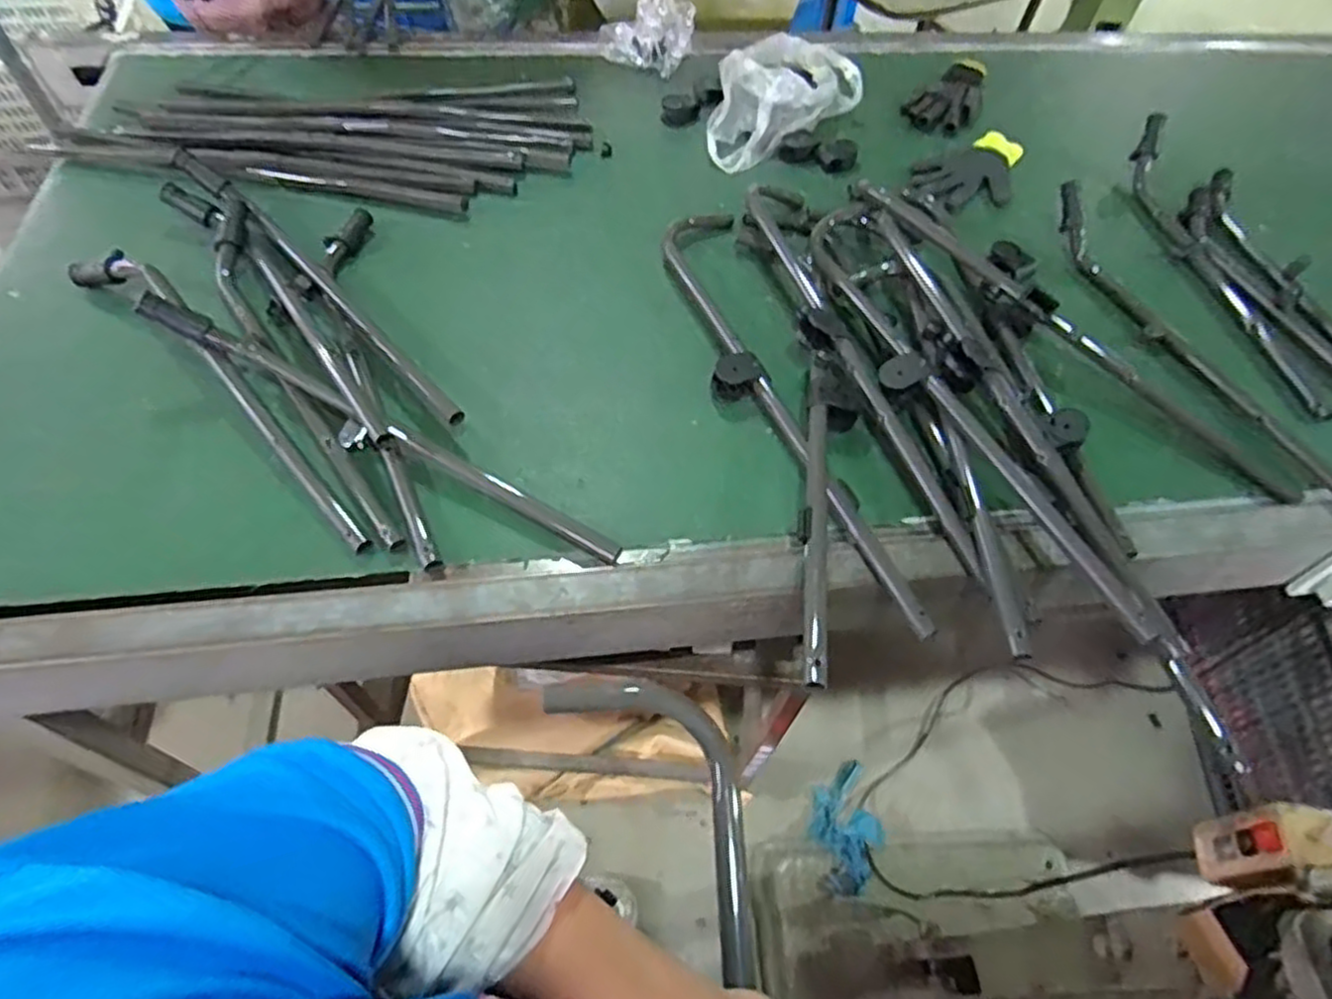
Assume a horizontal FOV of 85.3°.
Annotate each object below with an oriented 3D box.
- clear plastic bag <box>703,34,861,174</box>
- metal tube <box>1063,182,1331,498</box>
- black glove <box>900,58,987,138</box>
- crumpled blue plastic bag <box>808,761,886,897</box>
[{"bbox_3d":[0.161,-0.628,1.125,0.288,0.082,0.153,-34,64,-25],"label":"clear plastic bag"},{"bbox_3d":[0.643,-0.199,0.874,0.053,0.066,0.530,-20,59,-17],"label":"metal tube"},{"bbox_3d":[0.497,-0.688,1.222,0.105,0.023,0.267,33,59,17],"label":"black glove"},{"bbox_3d":[0.328,0.600,1.327,0.108,0.074,0.268,11,22,3],"label":"crumpled blue plastic bag"}]

